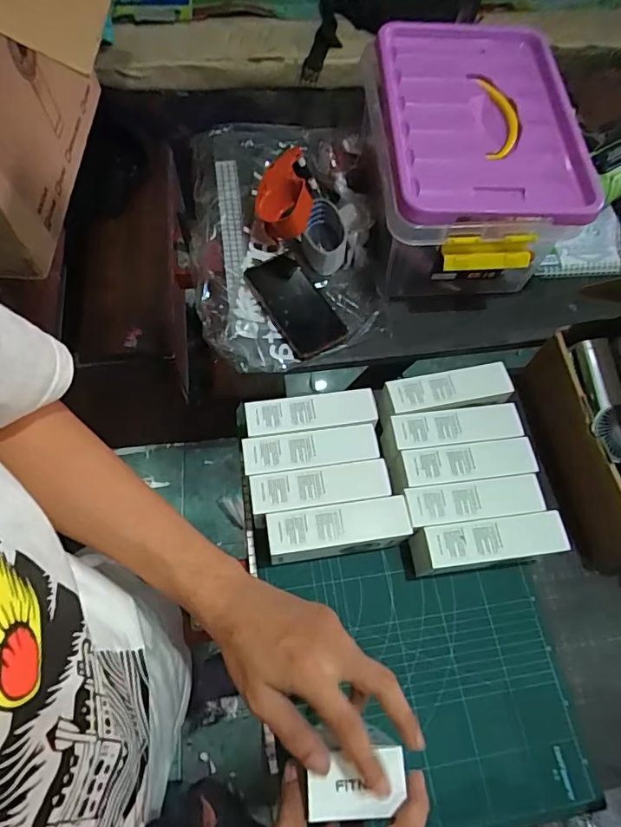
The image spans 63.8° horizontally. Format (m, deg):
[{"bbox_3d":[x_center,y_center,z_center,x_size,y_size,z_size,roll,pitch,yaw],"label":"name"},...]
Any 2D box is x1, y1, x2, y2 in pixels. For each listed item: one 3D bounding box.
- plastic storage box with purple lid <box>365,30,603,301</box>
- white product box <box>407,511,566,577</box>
[{"bbox_3d":[0.211,-0.346,0.701,0.236,0.163,0.373,1,67,-3],"label":"plastic storage box with purple lid"},{"bbox_3d":[0.185,0.141,0.533,0.143,0.072,0.042,-5,67,-5],"label":"white product box"}]

